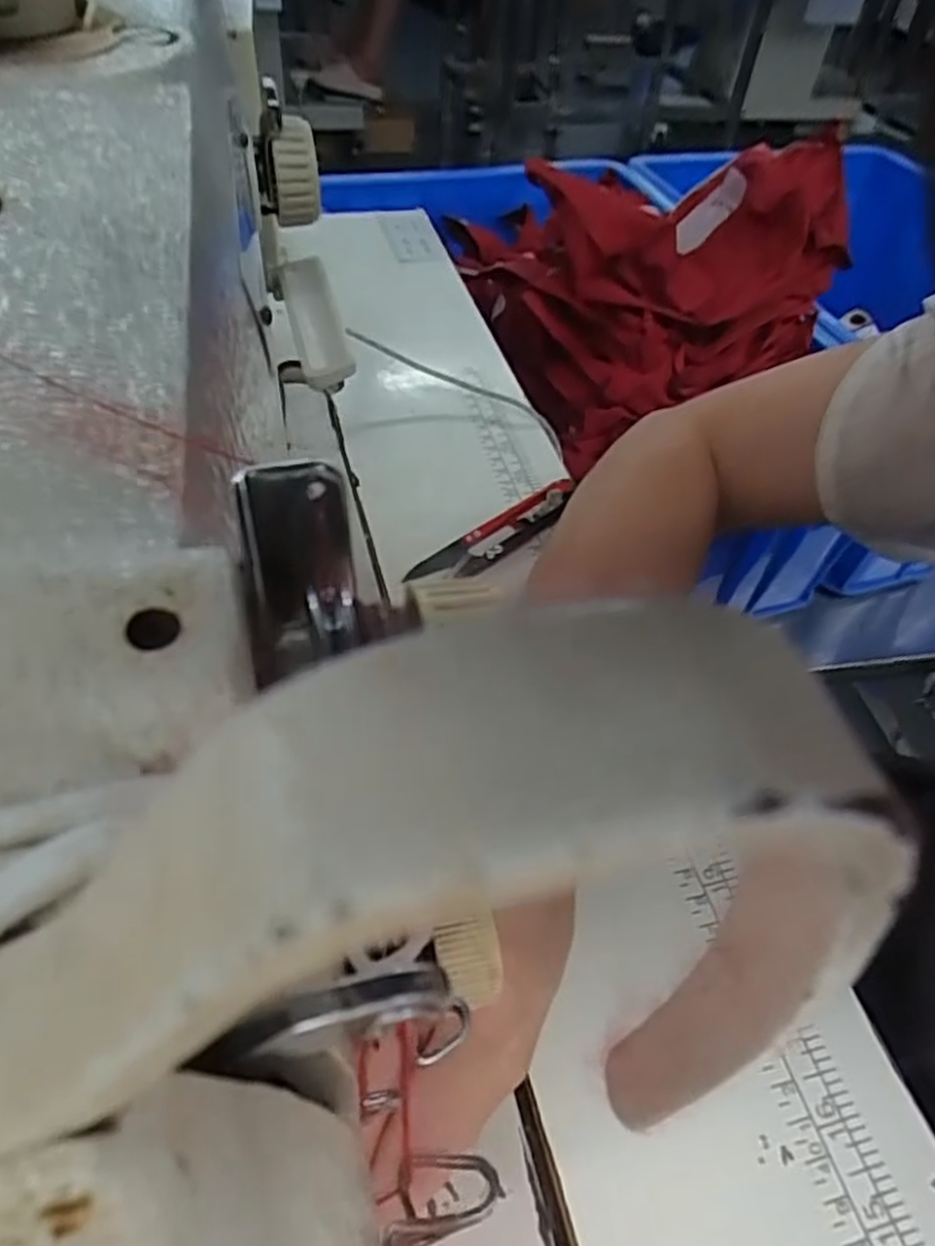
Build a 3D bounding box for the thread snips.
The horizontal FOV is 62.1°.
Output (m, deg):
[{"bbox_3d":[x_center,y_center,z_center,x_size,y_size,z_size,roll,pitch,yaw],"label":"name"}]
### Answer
[{"bbox_3d":[0.015,-0.043,0.376,0.024,0.011,0.099,38,56,23],"label":"thread snips"}]

